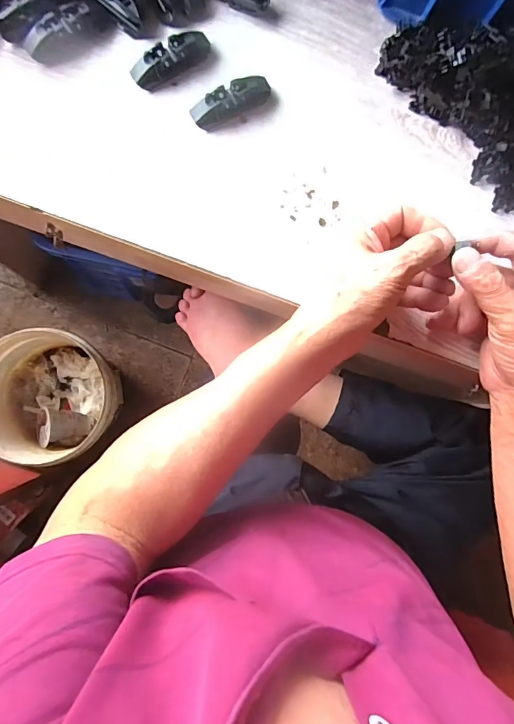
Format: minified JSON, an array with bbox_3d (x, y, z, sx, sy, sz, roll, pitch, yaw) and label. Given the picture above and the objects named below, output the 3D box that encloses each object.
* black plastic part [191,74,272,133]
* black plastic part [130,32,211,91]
[{"bbox_3d":[-0.022,-0.220,0.362,0.069,0.018,0.020,-30,89,-8],"label":"black plastic part"},{"bbox_3d":[-0.071,-0.254,0.359,0.069,0.016,0.021,-38,90,-8],"label":"black plastic part"}]

